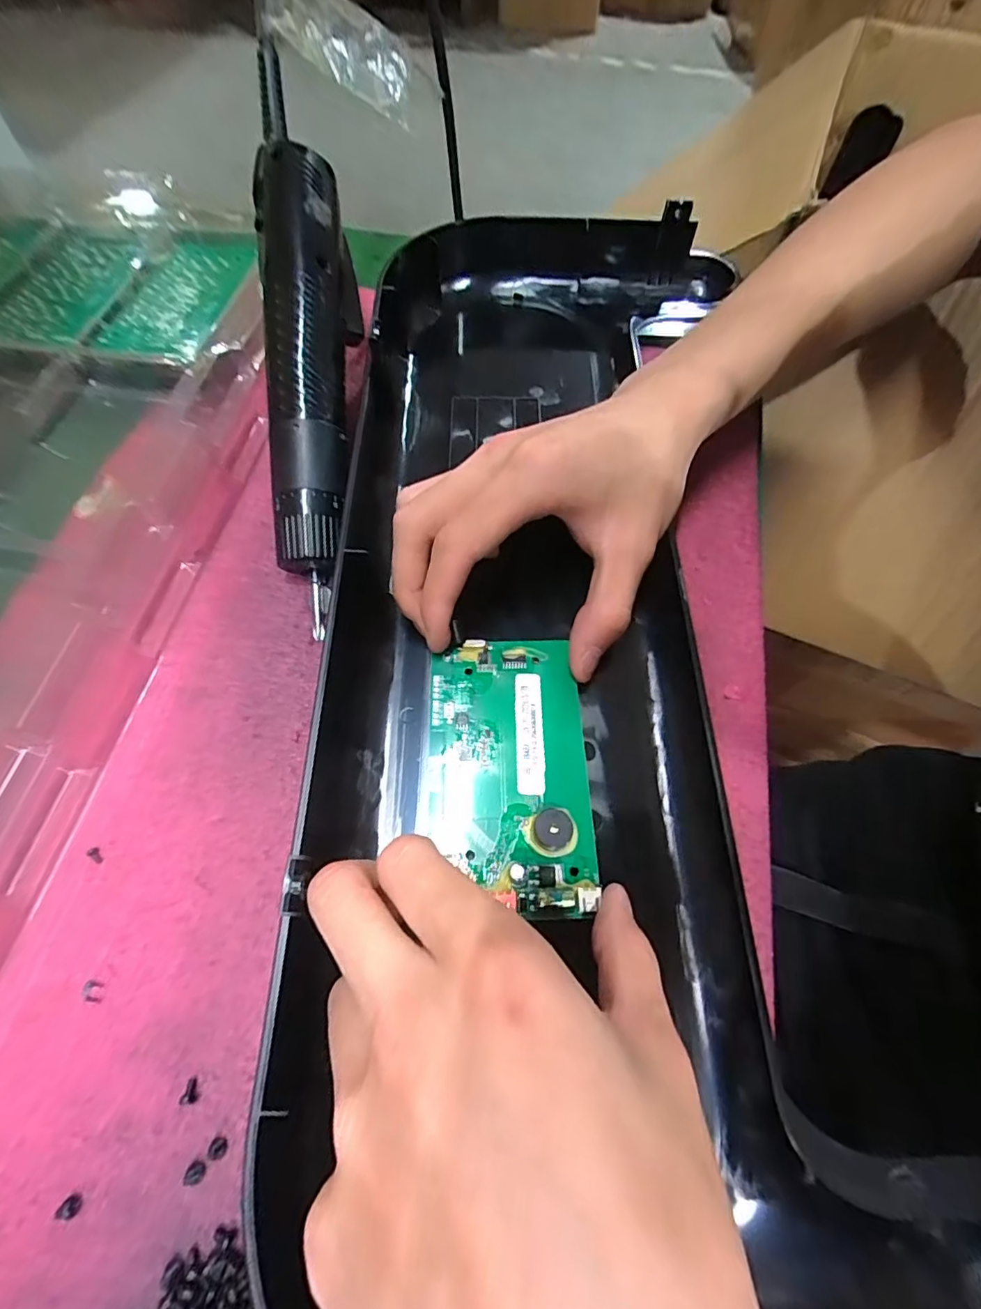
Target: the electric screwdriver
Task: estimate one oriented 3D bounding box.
[{"bbox_3d":[-0.084,-0.143,0.253,0.037,0.031,0.252,-3,86,-2],"label":"electric screwdriver"}]

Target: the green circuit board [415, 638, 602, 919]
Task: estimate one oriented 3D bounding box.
[{"bbox_3d":[0.006,0.040,0.204,0.061,0.010,0.103,0,63,0],"label":"green circuit board"}]

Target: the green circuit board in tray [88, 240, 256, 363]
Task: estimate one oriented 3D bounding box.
[{"bbox_3d":[-0.172,-0.200,0.299,0.059,0.005,0.101,10,62,-4],"label":"green circuit board in tray"}]

